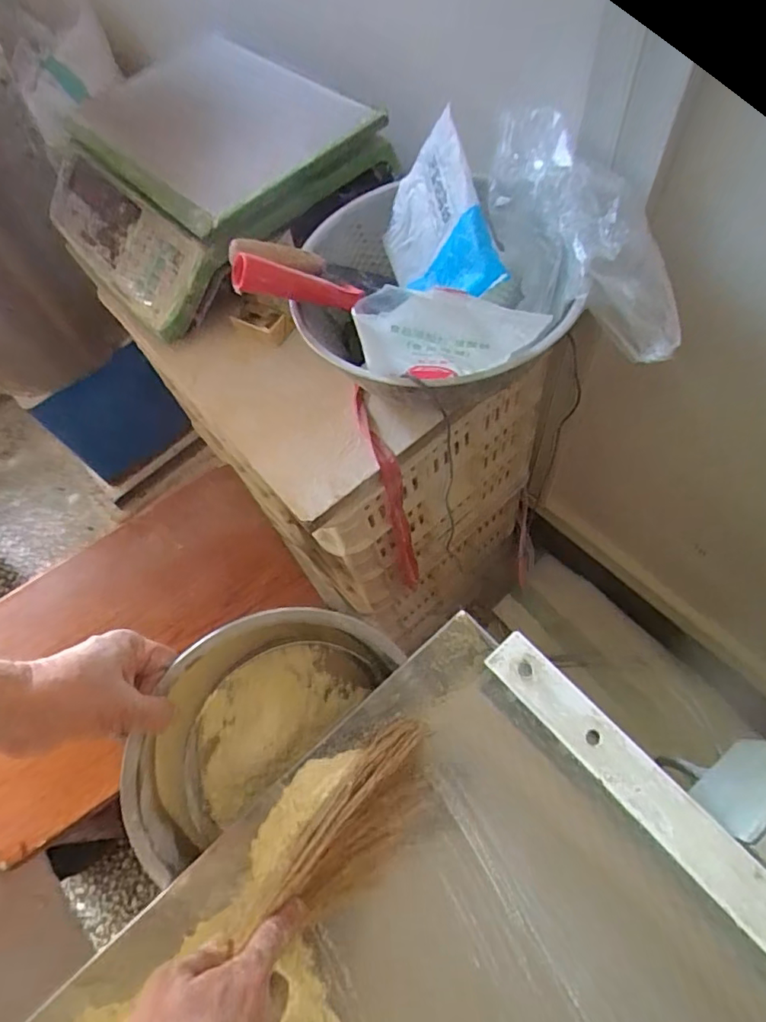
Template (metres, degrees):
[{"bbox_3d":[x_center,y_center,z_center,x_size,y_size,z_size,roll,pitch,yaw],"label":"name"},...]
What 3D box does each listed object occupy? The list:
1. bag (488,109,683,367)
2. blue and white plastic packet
[{"bbox_3d":[0.150,-0.218,0.431,0.074,0.104,0.237,-22,61,-3],"label":"bag"},{"bbox_3d":[0.045,-0.235,0.466,0.015,0.112,0.153,-6,74,-32],"label":"blue and white plastic packet"}]

